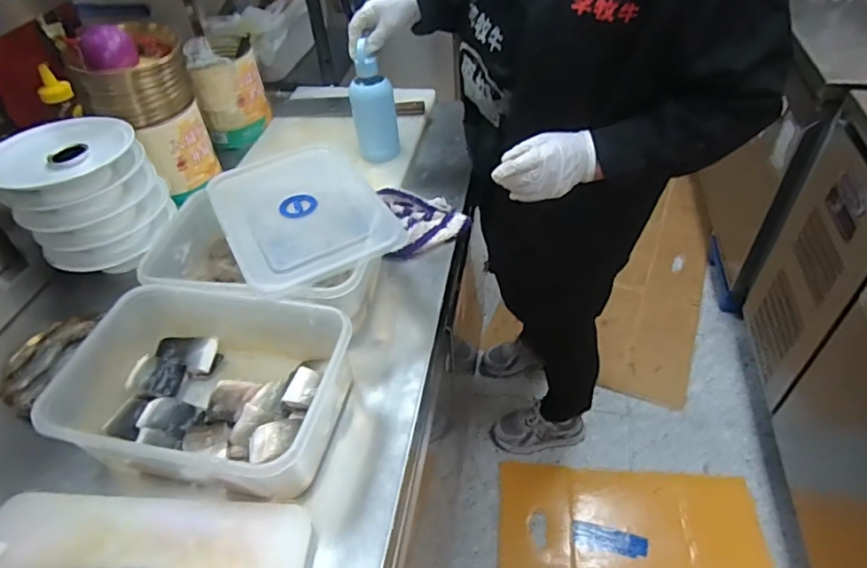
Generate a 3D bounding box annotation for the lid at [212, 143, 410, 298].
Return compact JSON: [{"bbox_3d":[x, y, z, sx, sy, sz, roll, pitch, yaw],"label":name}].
[{"bbox_3d":[-0.192,-0.109,0.783,0.211,0.021,0.289,-24,48,-18],"label":"lid"}]

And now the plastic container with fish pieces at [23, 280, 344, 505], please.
[{"bbox_3d":[-0.261,0.124,0.649,0.304,0.119,0.204,6,46,10],"label":"plastic container with fish pieces"}]

